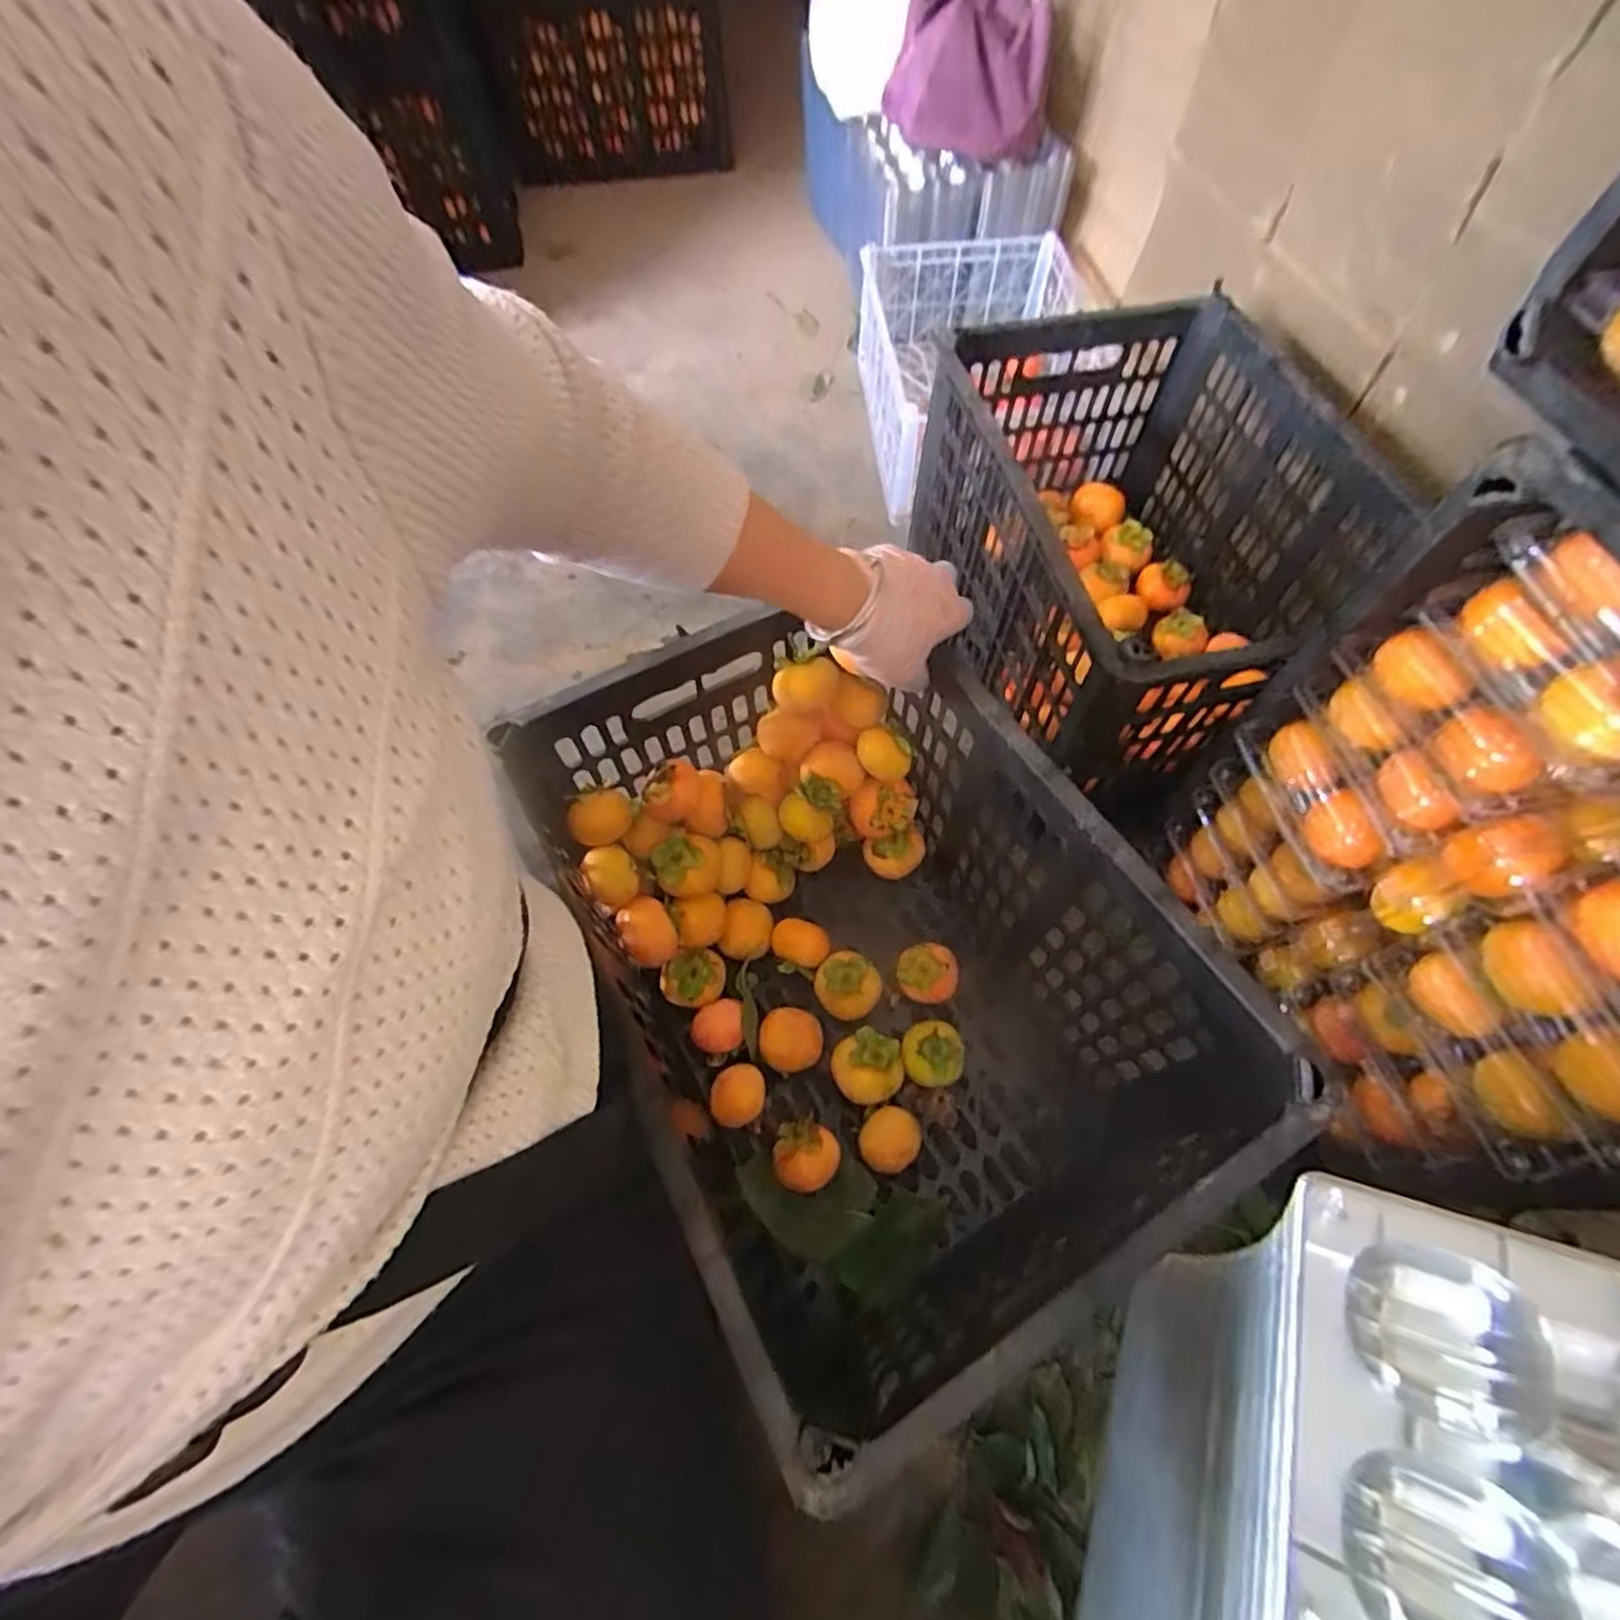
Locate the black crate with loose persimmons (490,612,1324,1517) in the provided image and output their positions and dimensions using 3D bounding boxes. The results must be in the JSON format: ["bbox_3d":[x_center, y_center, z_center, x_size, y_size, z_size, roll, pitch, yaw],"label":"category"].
[{"bbox_3d":[0.038,0.123,0.564,0.335,0.292,0.494,-26,65,-13],"label":"black crate with loose persimmons"}]

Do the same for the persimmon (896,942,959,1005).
[{"bbox_3d":[0.111,0.160,0.674,0.053,0.064,0.052,0,62,0],"label":"persimmon"}]

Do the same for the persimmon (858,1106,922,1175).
[{"bbox_3d":[0.069,0.286,0.603,0.052,0.035,0.047,-26,65,-13],"label":"persimmon"}]

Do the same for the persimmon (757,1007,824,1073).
[{"bbox_3d":[-0.018,0.213,0.644,0.056,0.034,0.054,0,62,0],"label":"persimmon"}]

